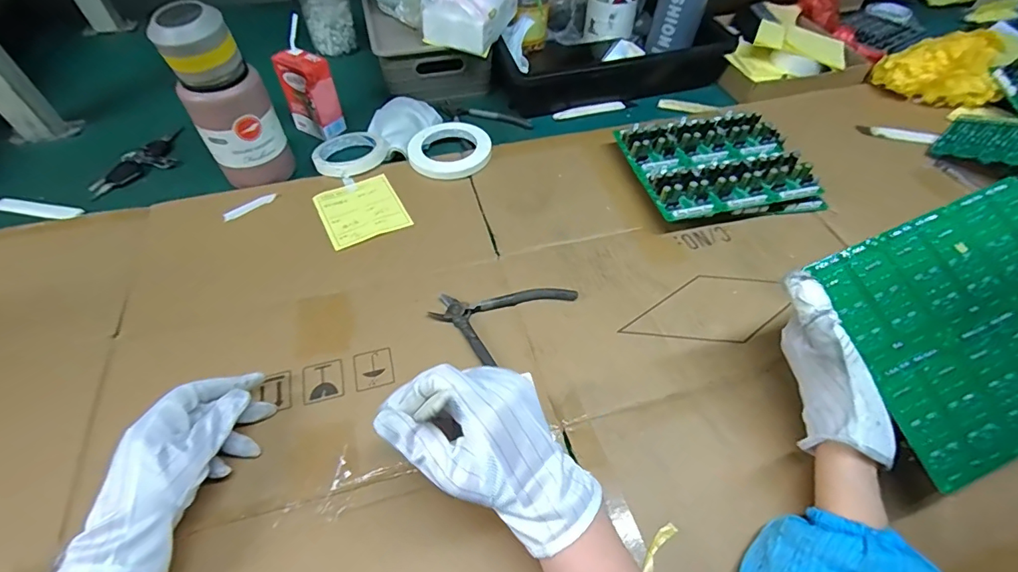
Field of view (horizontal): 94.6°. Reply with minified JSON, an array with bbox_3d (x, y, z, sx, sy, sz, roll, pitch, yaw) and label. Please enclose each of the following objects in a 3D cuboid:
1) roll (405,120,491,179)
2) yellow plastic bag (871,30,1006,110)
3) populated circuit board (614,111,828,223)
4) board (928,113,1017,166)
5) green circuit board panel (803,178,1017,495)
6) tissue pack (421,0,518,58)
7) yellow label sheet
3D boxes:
[{"bbox_3d":[-0.084,-0.192,0.642,0.110,0.010,0.121,0,53,0],"label":"roll"},{"bbox_3d":[0.661,-0.335,0.722,0.161,0.081,0.085,13,54,9],"label":"yellow plastic bag"},{"bbox_3d":[0.266,-0.154,0.605,0.209,0.044,0.161,-9,53,-7],"label":"populated circuit board"},{"bbox_3d":[0.643,-0.188,0.607,0.073,0.016,0.130,-52,43,0],"label":"board"},{"bbox_3d":[0.358,0.027,0.355,0.196,0.006,0.178,-21,74,-6],"label":"green circuit board panel"},{"bbox_3d":[-0.054,-0.414,0.666,0.096,0.119,0.142,18,55,13],"label":"tissue pack"},{"bbox_3d":[-0.184,-0.097,0.583,0.095,0.006,0.103,-24,57,-18],"label":"yellow label sheet"}]

